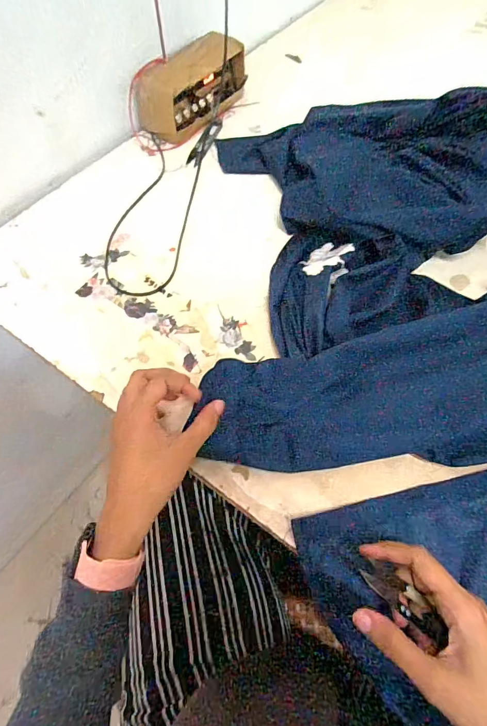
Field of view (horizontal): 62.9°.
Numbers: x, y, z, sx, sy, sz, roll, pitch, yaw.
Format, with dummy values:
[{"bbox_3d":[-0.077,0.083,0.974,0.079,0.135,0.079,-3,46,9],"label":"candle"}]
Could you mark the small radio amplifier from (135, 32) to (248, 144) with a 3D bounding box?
[{"bbox_3d":[-0.077,-0.436,0.628,0.077,0.083,0.190,34,67,17],"label":"small radio amplifier"}]

